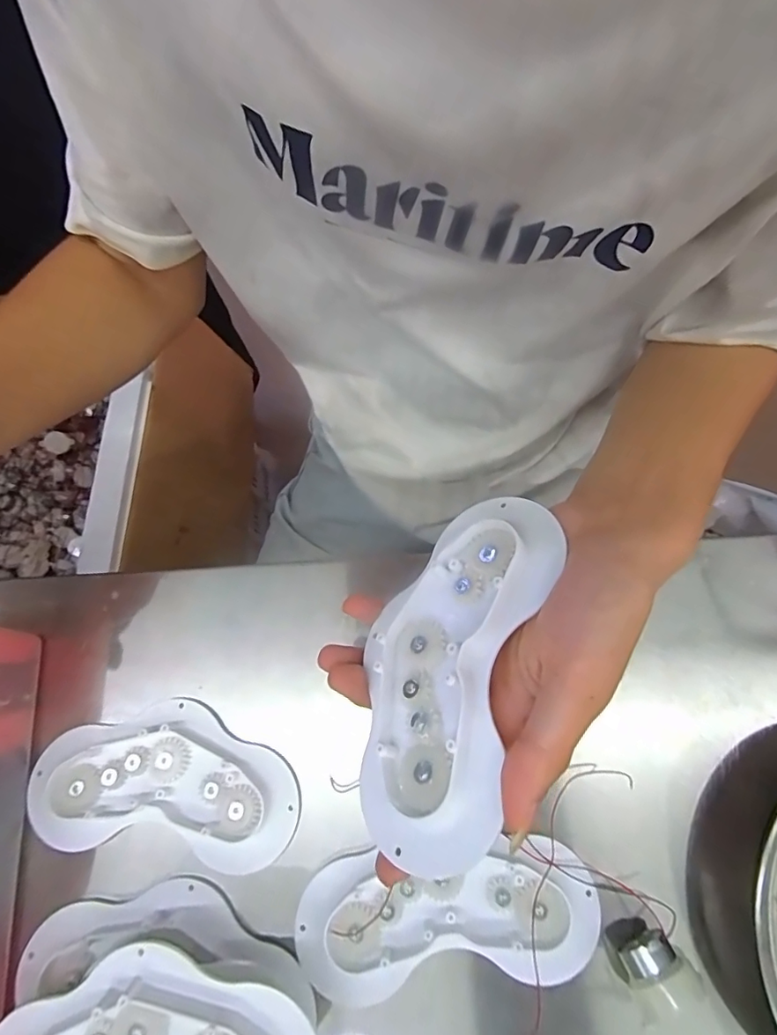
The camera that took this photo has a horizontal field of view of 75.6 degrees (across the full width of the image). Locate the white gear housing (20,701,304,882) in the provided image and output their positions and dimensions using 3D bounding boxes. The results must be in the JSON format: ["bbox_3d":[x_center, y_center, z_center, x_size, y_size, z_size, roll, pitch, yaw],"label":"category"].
[{"bbox_3d":[-0.126,0.148,0.283,0.149,0.013,0.078,7,73,4],"label":"white gear housing"}]

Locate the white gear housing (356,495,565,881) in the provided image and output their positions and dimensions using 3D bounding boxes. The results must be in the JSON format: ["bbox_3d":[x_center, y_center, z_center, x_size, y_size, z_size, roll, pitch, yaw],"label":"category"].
[{"bbox_3d":[0.028,0.060,0.218,0.070,0.024,0.151,5,65,35],"label":"white gear housing"}]

